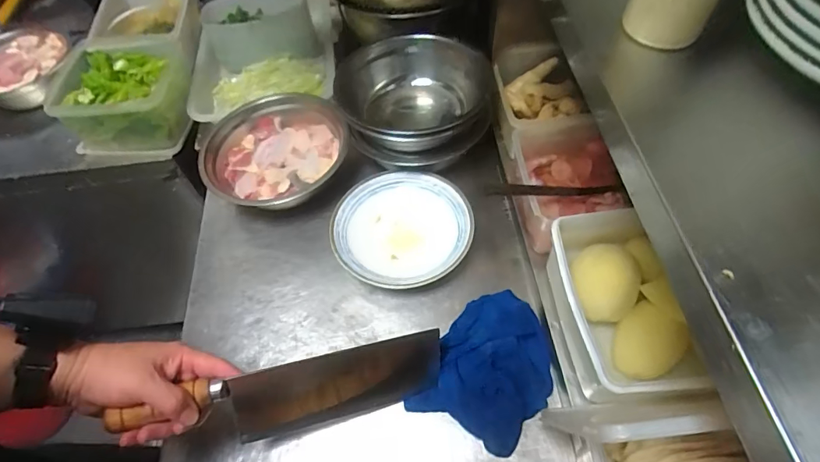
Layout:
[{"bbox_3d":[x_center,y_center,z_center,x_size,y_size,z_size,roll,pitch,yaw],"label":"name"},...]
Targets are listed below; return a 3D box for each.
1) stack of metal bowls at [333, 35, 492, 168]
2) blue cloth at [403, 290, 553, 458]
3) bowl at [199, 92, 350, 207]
[{"bbox_3d":[0.005,-0.204,0.719,0.232,0.105,0.211,-3,56,3],"label":"stack of metal bowls"},{"bbox_3d":[0.101,0.156,0.545,0.133,0.043,0.177,23,61,19],"label":"blue cloth"},{"bbox_3d":[-0.216,-0.125,0.736,0.233,0.082,0.237,-2,56,3],"label":"bowl"}]

